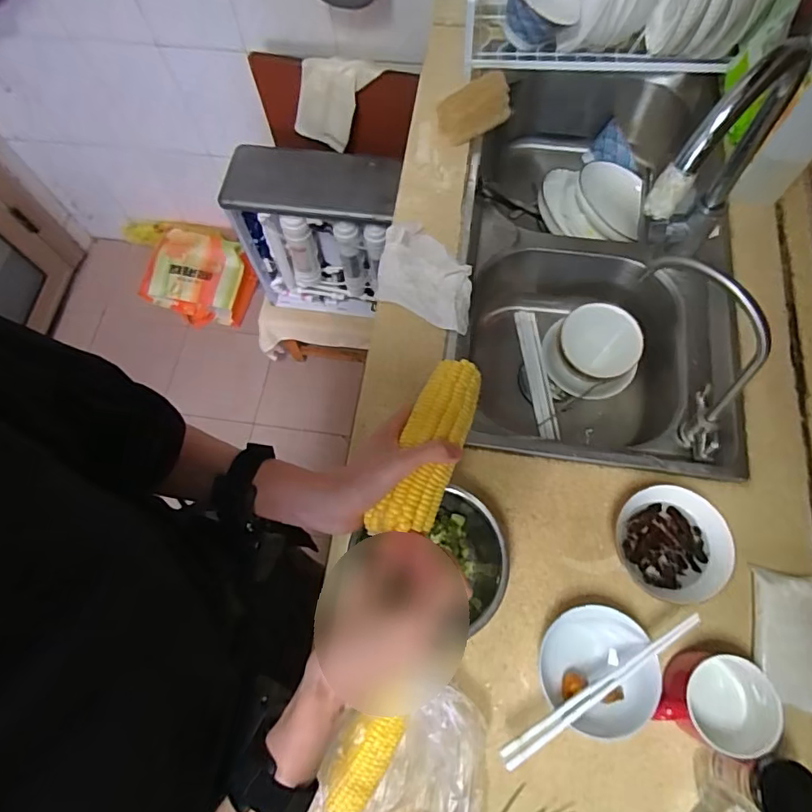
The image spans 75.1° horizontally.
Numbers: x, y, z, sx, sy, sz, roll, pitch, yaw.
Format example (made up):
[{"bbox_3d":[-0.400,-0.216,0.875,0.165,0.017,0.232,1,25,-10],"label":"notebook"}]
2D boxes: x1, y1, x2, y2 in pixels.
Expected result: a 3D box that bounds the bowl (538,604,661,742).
[{"bbox_3d":[0.199,0.277,0.564,0.116,0.062,0.111,-1,69,2],"label":"bowl"}]

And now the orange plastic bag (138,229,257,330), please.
[{"bbox_3d":[-0.619,-0.379,1.607,0.287,0.176,0.208,13,70,7],"label":"orange plastic bag"}]

